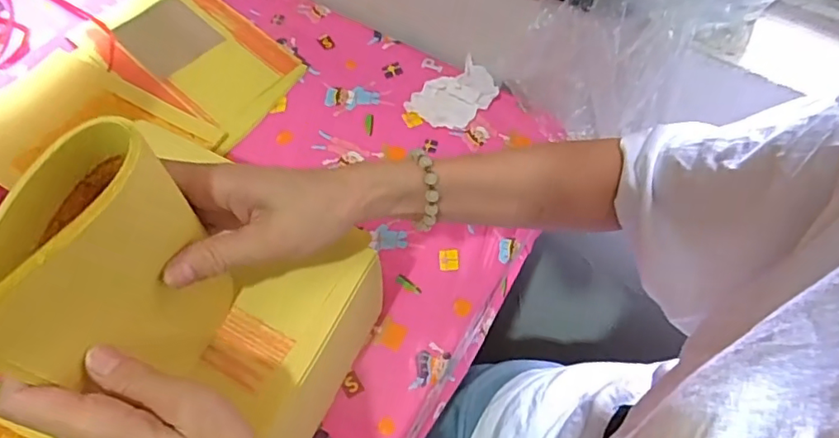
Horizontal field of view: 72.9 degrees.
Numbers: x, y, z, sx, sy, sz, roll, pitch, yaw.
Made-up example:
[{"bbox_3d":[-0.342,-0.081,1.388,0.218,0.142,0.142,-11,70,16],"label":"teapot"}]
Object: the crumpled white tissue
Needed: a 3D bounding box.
[{"bbox_3d":[0.042,-0.136,0.629,0.094,0.025,0.064,-37,68,-22],"label":"crumpled white tissue"}]

